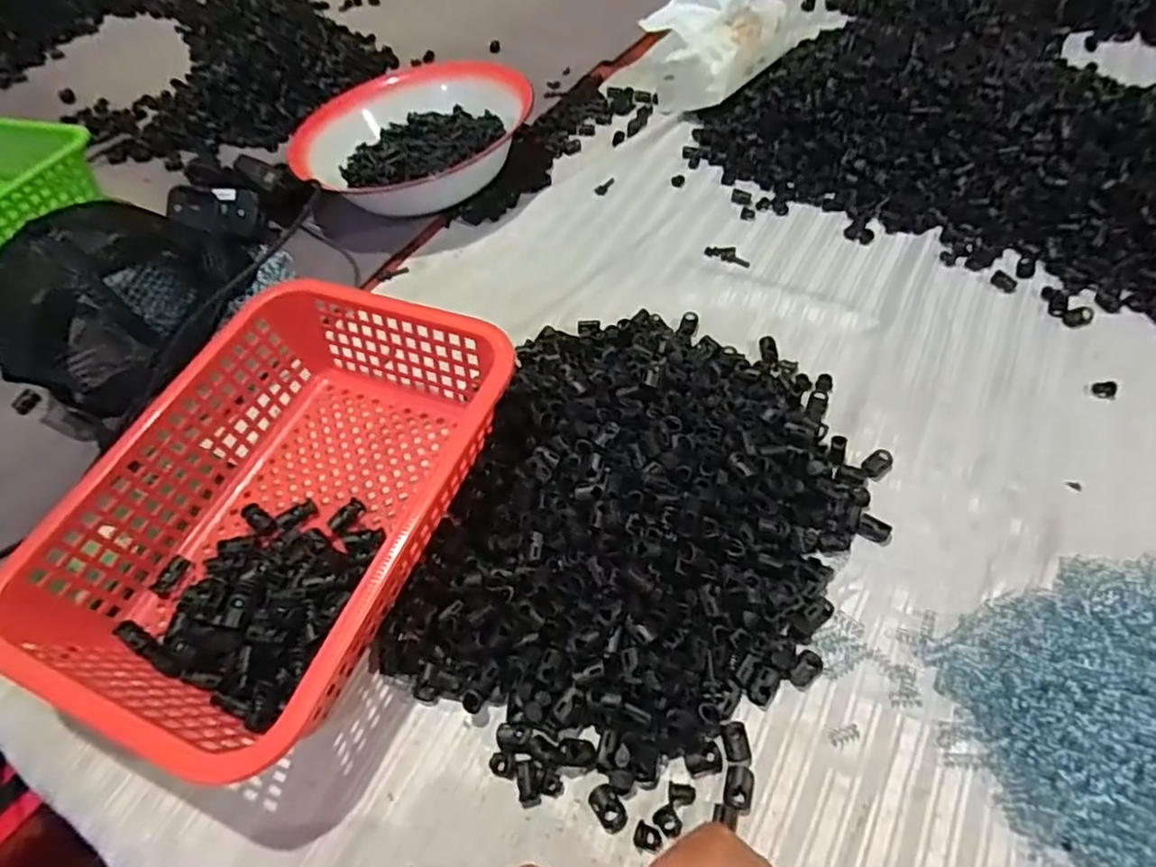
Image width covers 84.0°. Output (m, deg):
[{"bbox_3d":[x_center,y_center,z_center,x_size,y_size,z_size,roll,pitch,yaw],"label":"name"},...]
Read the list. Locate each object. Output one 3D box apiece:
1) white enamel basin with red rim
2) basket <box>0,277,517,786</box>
[{"bbox_3d":[-0.183,-0.338,0.737,0.231,0.074,0.239,-2,54,3],"label":"white enamel basin with red rim"},{"bbox_3d":[-0.182,0.040,0.424,0.211,0.085,0.290,17,57,17],"label":"basket"}]

